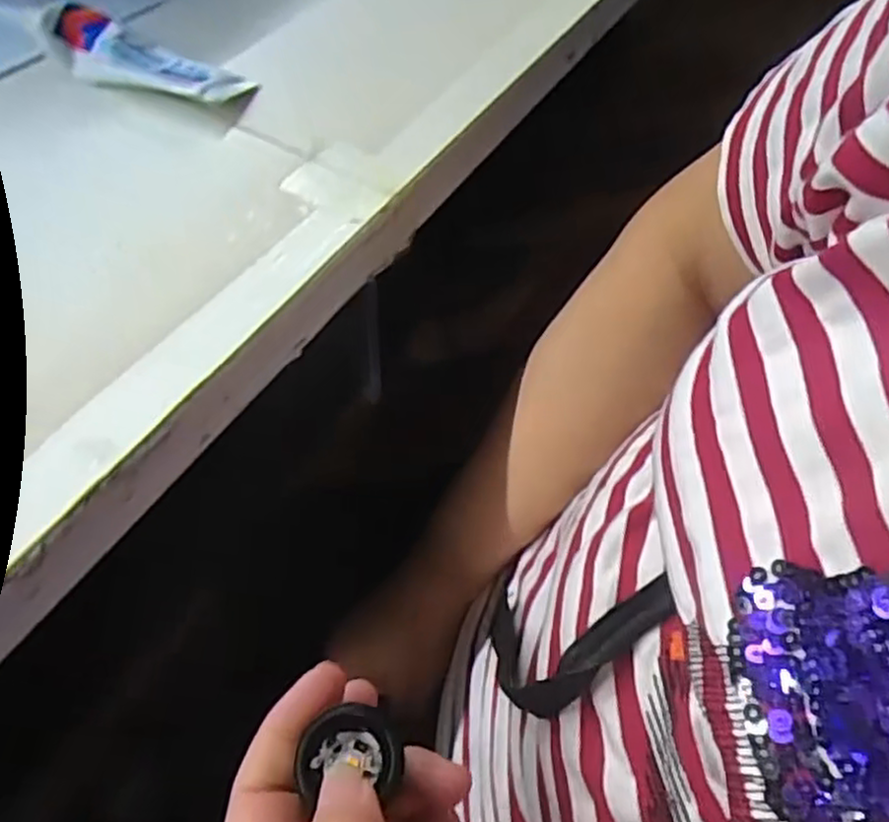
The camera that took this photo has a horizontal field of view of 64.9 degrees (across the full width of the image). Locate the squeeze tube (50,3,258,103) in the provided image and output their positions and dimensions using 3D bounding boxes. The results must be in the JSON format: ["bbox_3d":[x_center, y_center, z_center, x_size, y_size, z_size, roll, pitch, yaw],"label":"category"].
[{"bbox_3d":[-0.151,-0.177,0.351,0.101,0.017,0.034,20,56,10],"label":"squeeze tube"}]

